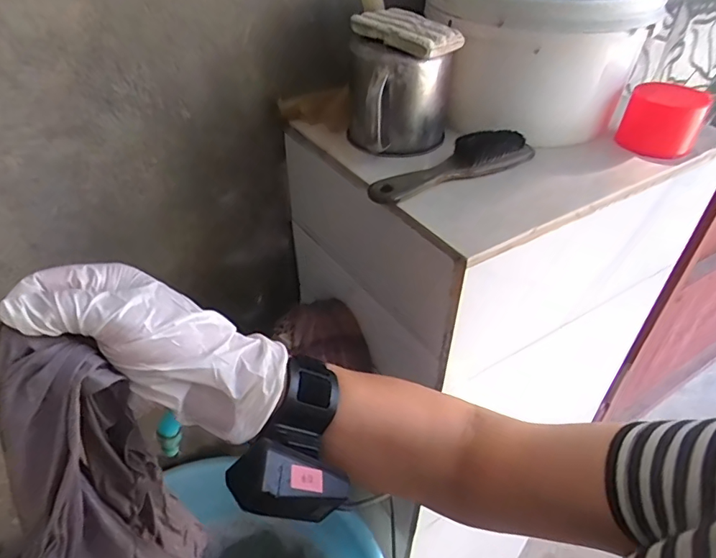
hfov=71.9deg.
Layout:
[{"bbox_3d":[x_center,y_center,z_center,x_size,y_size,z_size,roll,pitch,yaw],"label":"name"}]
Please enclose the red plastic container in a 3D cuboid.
[{"bbox_3d":[0.280,-0.149,0.454,0.062,0.049,0.066,22,44,23],"label":"red plastic container"}]

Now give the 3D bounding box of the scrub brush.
[{"bbox_3d":[0.080,-0.097,0.406,0.154,0.027,0.030,-21,45,-25],"label":"scrub brush"}]

